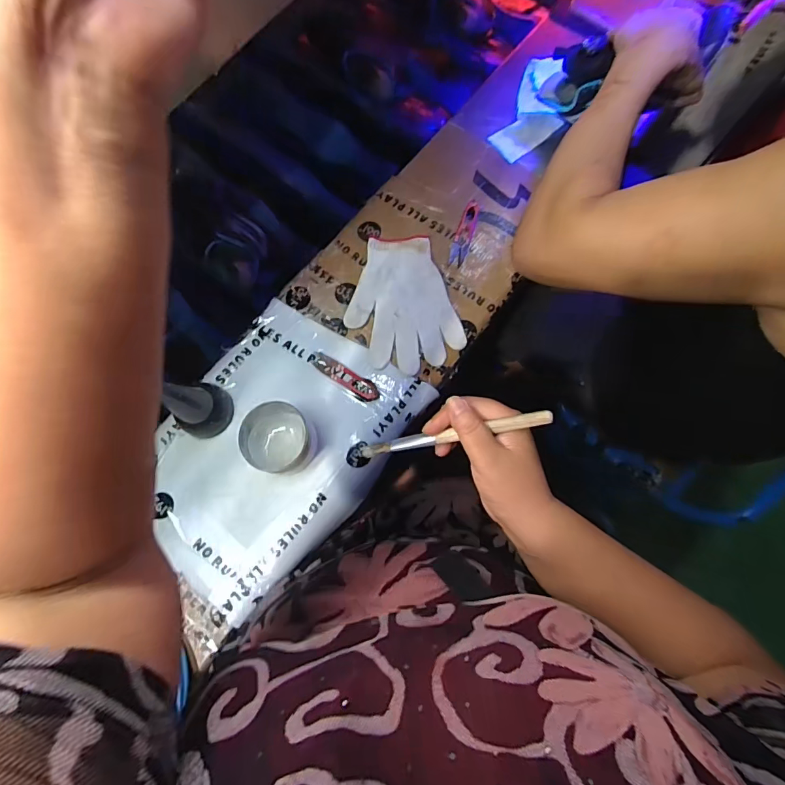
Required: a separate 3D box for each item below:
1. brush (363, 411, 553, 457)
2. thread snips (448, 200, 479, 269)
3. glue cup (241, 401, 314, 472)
[{"bbox_3d":[0.047,0.035,0.369,0.158,0.007,0.010,-12,75,18],"label":"brush"},{"bbox_3d":[0.104,-0.226,0.642,0.024,0.009,0.103,20,77,7],"label":"thread snips"},{"bbox_3d":[-0.141,0.055,0.553,0.073,0.045,0.086,-28,76,-5],"label":"glue cup"}]

